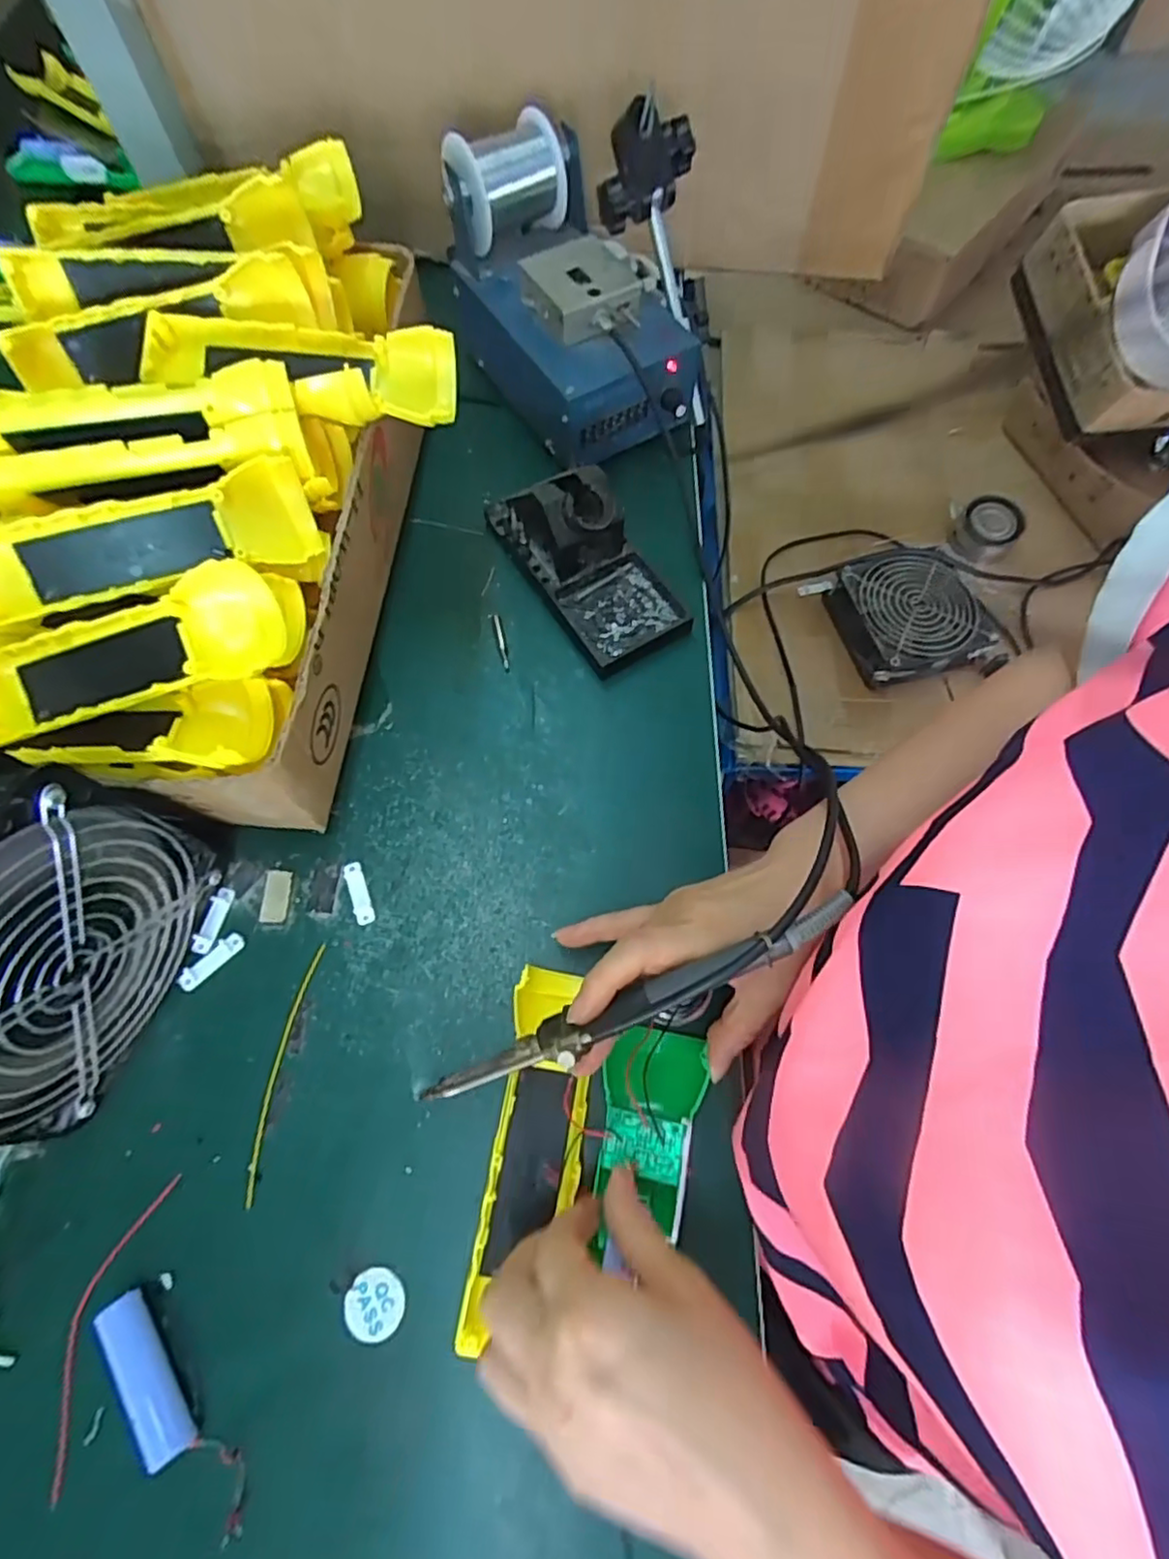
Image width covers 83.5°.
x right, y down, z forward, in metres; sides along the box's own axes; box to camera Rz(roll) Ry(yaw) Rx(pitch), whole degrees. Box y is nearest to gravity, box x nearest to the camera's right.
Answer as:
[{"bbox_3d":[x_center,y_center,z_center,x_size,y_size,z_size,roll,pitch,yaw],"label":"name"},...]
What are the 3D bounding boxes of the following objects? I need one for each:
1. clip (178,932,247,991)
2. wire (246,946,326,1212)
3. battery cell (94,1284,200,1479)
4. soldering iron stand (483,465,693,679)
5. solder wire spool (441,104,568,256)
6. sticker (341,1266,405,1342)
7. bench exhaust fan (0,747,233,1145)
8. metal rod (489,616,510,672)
[{"bbox_3d":[-0.207,0.100,0.363,0.038,0.004,0.013,-42,73,-16],"label":"clip"},{"bbox_3d":[-0.159,0.150,0.343,0.010,0.004,0.124,7,67,3],"label":"wire"},{"bbox_3d":[-0.192,0.261,0.288,0.017,0.017,0.066,-33,71,-13],"label":"battery cell"},{"bbox_3d":[0.000,-0.158,0.434,0.075,0.070,0.159,-31,71,-12],"label":"soldering iron stand"},{"bbox_3d":[-0.055,-0.418,0.458,0.081,0.055,0.051,-42,75,-12],"label":"solder wire spool"},{"bbox_3d":[-0.098,0.243,0.303,0.027,0.004,0.026,0,67,0],"label":"sticker"},{"bbox_3d":[-0.255,0.074,0.299,0.067,0.149,0.160,16,68,7],"label":"bench exhaust fan"},{"bbox_3d":[-0.057,-0.094,0.446,0.007,0.007,0.044,-16,68,-7],"label":"metal rod"}]

